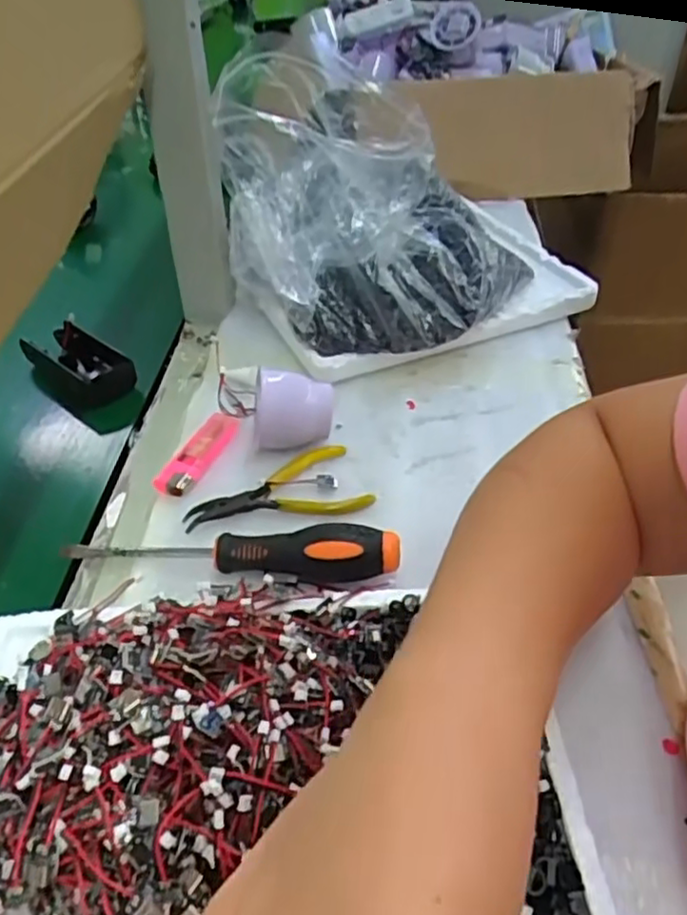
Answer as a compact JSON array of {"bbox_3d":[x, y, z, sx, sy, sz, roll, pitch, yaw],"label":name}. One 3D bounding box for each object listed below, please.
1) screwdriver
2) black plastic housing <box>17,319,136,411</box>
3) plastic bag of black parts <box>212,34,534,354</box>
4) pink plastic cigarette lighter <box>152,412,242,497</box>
[{"bbox_3d":[-0.067,0.050,0.396,0.195,0.028,0.024,5,41,7],"label":"screwdriver"},{"bbox_3d":[-0.215,-0.077,0.550,0.058,0.024,0.113,-30,48,-29],"label":"black plastic housing"},{"bbox_3d":[0.030,-0.205,0.559,0.217,0.203,0.222,9,42,12],"label":"plastic bag of black parts"},{"bbox_3d":[-0.099,-0.004,0.466,0.021,0.015,0.078,16,44,19],"label":"pink plastic cigarette lighter"}]

